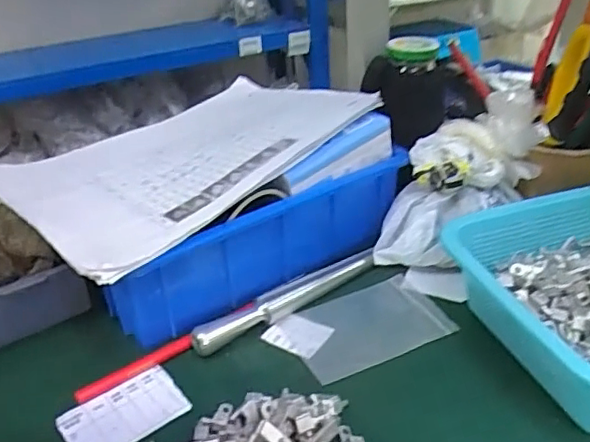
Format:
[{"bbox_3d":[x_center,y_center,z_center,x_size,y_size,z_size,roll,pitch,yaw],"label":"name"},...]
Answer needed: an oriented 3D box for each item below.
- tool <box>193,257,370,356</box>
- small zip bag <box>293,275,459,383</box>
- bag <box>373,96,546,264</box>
[{"bbox_3d":[-0.004,0.066,0.470,0.171,0.020,0.015,-21,35,-28],"label":"tool"},{"bbox_3d":[0.058,0.082,0.456,0.121,0.006,0.077,-18,33,-21],"label":"small zip bag"},{"bbox_3d":[0.143,-0.030,0.508,0.186,0.076,0.088,-48,35,7],"label":"bag"}]

